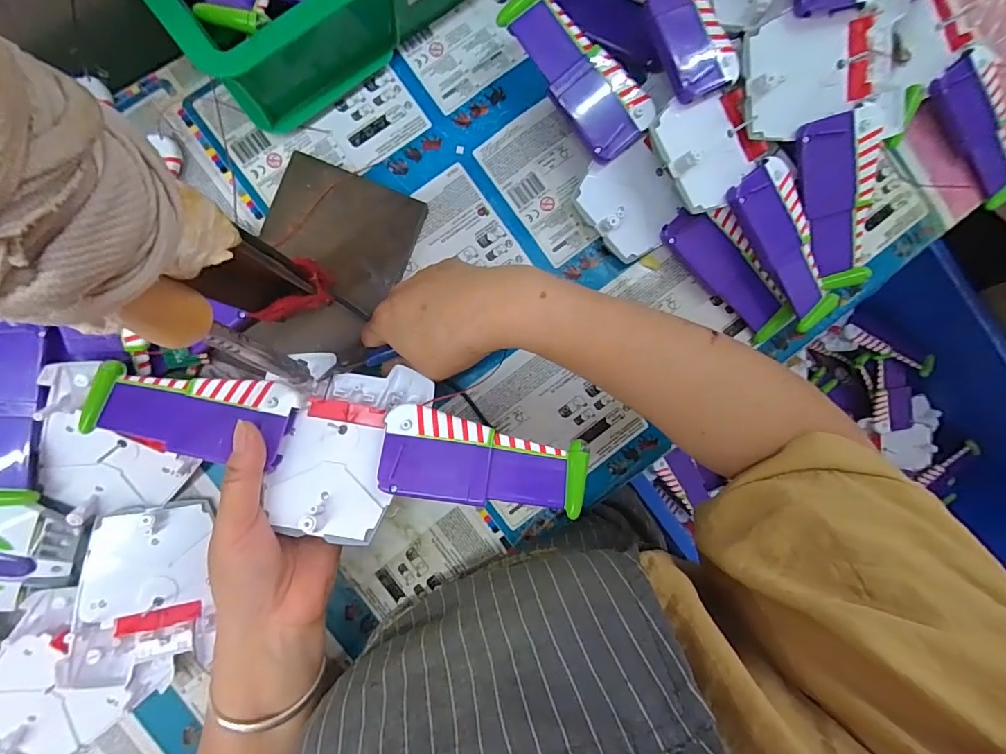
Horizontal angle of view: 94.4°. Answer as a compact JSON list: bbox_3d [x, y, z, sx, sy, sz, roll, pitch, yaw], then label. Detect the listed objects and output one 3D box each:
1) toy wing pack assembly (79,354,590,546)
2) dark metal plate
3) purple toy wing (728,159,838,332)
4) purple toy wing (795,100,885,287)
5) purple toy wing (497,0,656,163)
[{"bbox_3d":[-0.098,0.043,0.288,0.289,0.041,0.095,9,90,2],"label":"toy wing pack assembly"},{"bbox_3d":[-0.123,-0.080,0.332,0.098,0.007,0.134,20,88,-7],"label":"dark metal plate"},{"bbox_3d":[0.200,-0.091,0.330,0.050,0.016,0.115,-32,103,-14],"label":"purple toy wing"},{"bbox_3d":[0.244,-0.124,0.335,0.051,0.017,0.118,-16,108,-5],"label":"purple toy wing"},{"bbox_3d":[0.051,-0.207,0.317,0.049,0.020,0.116,-41,94,-4],"label":"purple toy wing"}]

